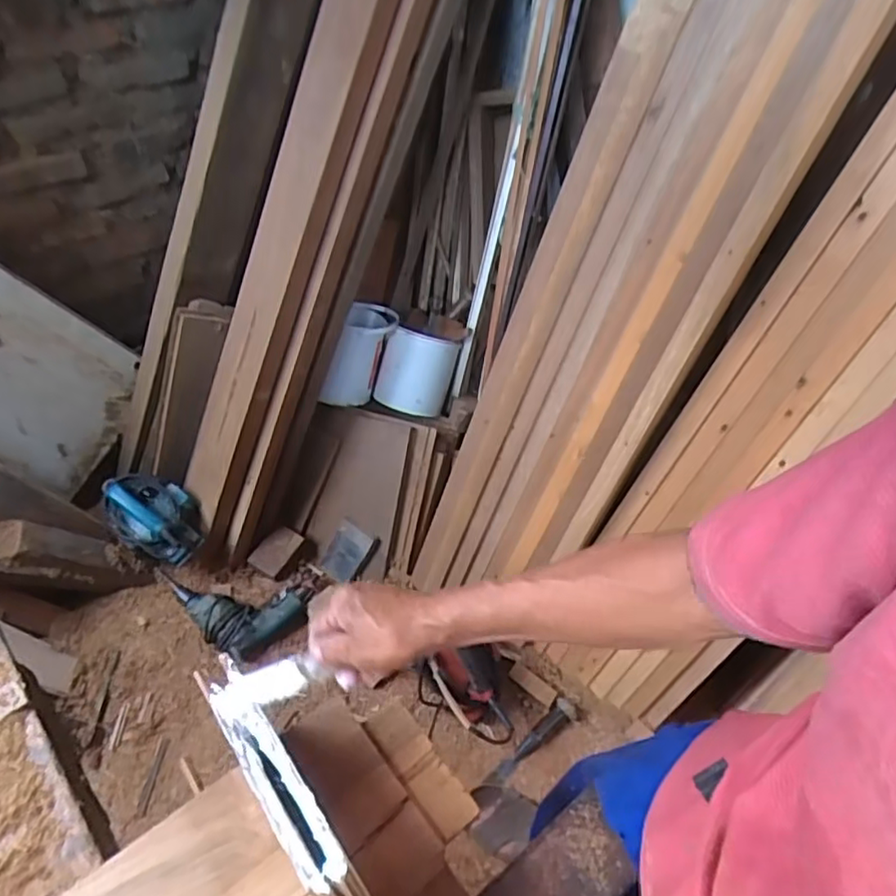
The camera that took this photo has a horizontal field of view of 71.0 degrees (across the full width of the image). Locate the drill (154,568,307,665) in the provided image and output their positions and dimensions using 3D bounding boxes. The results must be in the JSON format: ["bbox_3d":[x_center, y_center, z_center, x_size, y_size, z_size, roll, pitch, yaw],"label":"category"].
[{"bbox_3d":[-0.457,0.316,1.358,0.275,0.055,0.206,37,56,22],"label":"drill"}]

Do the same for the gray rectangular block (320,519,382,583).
[{"bbox_3d":[-0.229,0.243,1.451,0.097,0.008,0.128,30,94,-1],"label":"gray rectangular block"}]

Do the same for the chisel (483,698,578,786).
[{"bbox_3d":[0.164,0.589,1.254,0.233,0.039,0.049,-29,59,-27],"label":"chisel"}]

